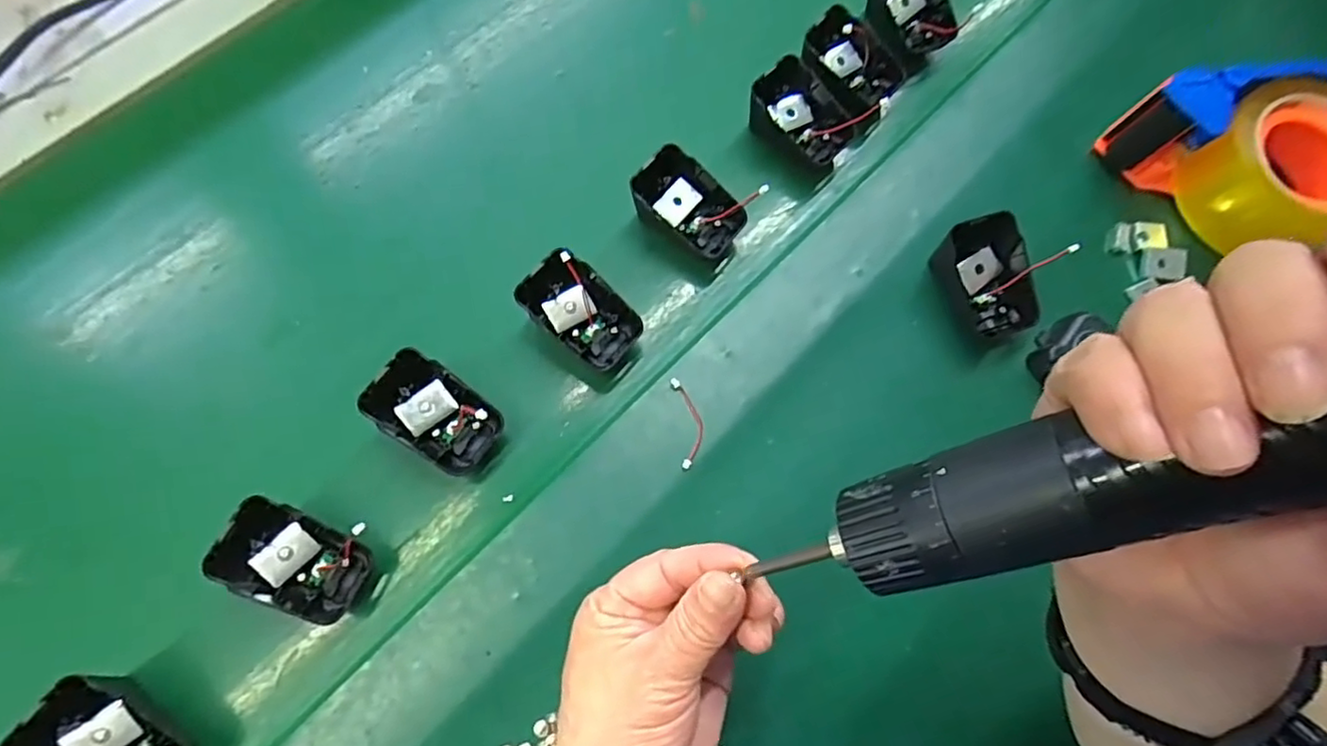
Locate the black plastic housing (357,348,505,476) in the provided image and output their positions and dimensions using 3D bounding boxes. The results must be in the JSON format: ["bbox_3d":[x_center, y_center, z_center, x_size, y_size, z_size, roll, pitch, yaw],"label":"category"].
[{"bbox_3d":[-0.125,0.024,0.356,0.067,0.038,0.047,36,75,8],"label":"black plastic housing"}]

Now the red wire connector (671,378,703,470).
[{"bbox_3d":[0.015,0.028,0.365,0.015,0.004,0.054,-6,76,-5],"label":"red wire connector"}]

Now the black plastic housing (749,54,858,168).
[{"bbox_3d":[0.090,-0.166,0.425,0.048,0.043,0.065,-40,79,-13],"label":"black plastic housing"}]

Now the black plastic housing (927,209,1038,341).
[{"bbox_3d":[0.193,-0.055,0.381,0.048,0.041,0.065,-24,78,-9],"label":"black plastic housing"}]

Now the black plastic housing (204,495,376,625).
[{"bbox_3d":[-0.190,0.095,0.330,0.068,0.019,0.045,36,70,-20],"label":"black plastic housing"}]

